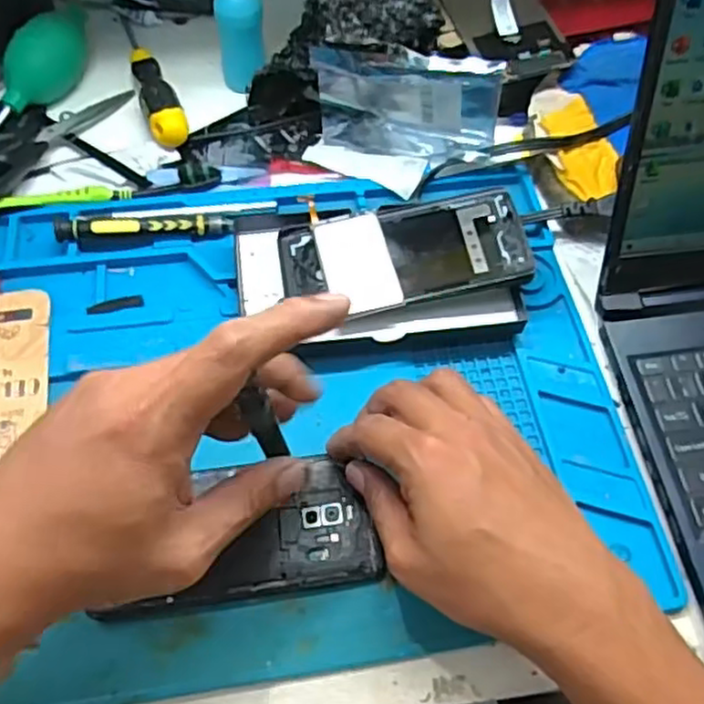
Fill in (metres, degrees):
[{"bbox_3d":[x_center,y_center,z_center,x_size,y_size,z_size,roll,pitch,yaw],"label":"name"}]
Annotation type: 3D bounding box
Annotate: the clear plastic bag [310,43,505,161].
[{"bbox_3d":[0.038,-0.178,0.487,0.126,0.081,0.031,9,60,3],"label":"clear plastic bag"}]

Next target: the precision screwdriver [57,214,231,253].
[{"bbox_3d":[-0.139,-0.084,0.469,0.113,0.015,0.020,-5,60,-5],"label":"precision screwdriver"}]

